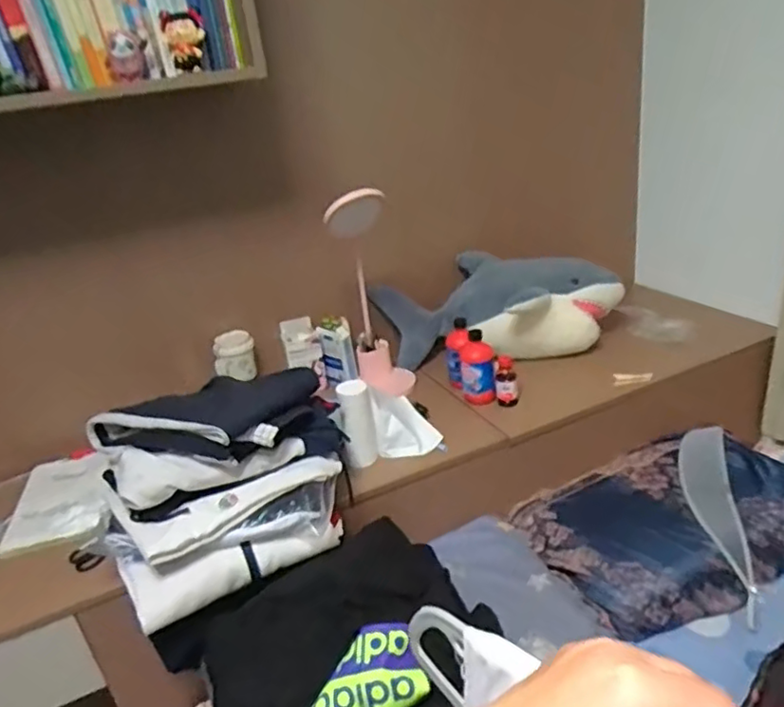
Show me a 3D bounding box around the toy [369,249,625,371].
[{"bbox_3d":[0.249,-0.102,1.467,0.550,0.198,0.221,2,26,20],"label":"toy"}]

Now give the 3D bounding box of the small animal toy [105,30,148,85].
[{"bbox_3d":[-0.429,-0.481,1.001,0.067,0.074,0.059,-15,25,-17],"label":"small animal toy"}]

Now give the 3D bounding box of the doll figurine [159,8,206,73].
[{"bbox_3d":[-0.338,-0.513,1.016,0.063,0.091,0.066,-13,25,-12],"label":"doll figurine"}]

